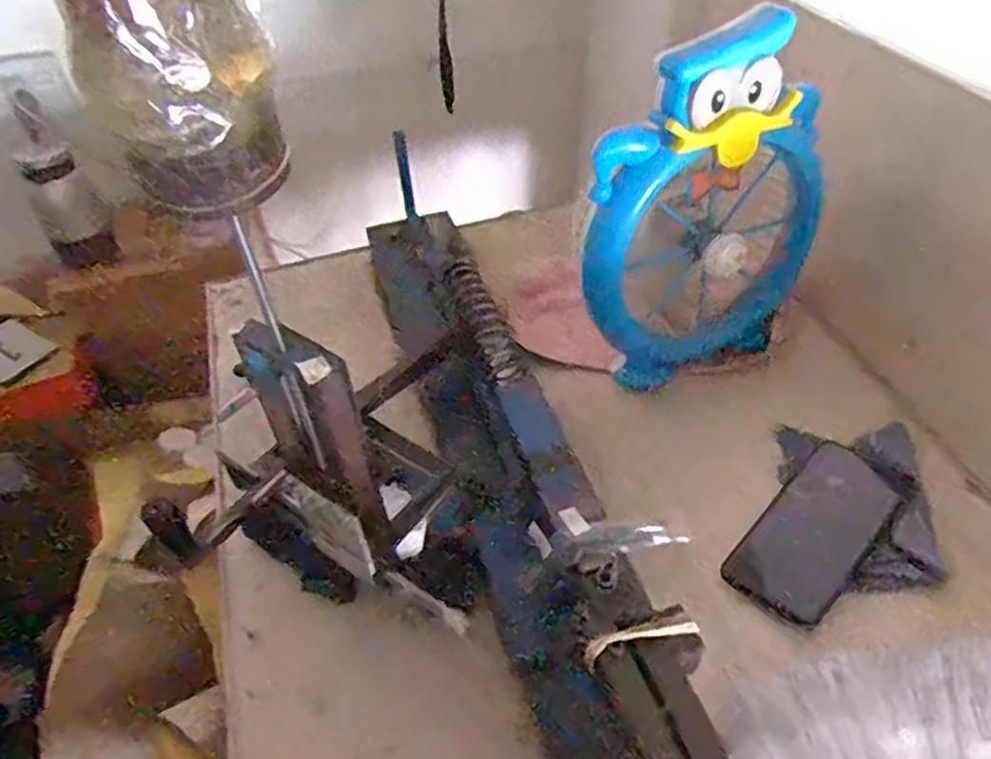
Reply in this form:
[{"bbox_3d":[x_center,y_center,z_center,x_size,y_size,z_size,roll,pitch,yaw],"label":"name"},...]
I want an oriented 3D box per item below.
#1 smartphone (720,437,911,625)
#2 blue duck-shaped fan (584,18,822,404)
[{"bbox_3d":[0.253,0.115,0.570,0.077,0.014,0.158,34,56,31],"label":"smartphone"},{"bbox_3d":[0.184,-0.134,0.628,0.222,0.299,0.062,-16,46,-12],"label":"blue duck-shaped fan"}]

